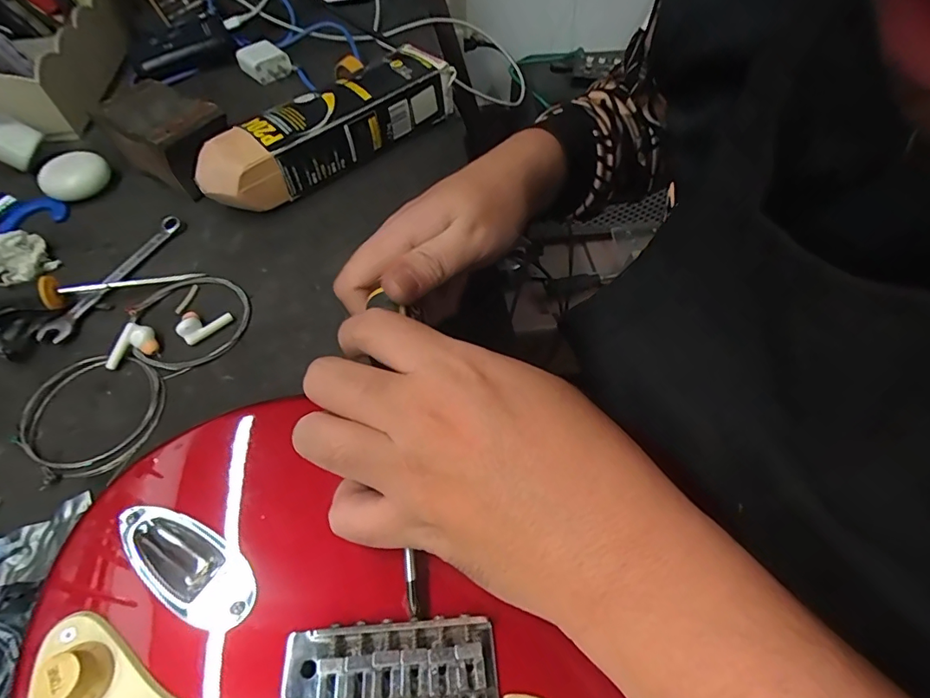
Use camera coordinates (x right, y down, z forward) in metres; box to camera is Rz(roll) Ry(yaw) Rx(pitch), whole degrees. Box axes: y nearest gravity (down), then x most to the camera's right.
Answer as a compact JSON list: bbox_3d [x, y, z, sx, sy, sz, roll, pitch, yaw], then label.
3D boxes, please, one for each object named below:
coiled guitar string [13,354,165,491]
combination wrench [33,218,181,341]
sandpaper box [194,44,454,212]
[{"bbox_3d":[-0.240,0.039,0.312,0.090,0.007,0.083,39,65,24],"label":"coiled guitar string"},{"bbox_3d":[-0.268,-0.058,0.374,0.021,0.007,0.131,21,59,15],"label":"combination wrench"},{"bbox_3d":[-0.122,-0.196,0.435,0.235,0.058,0.063,-38,63,-22],"label":"sandpaper box"}]

